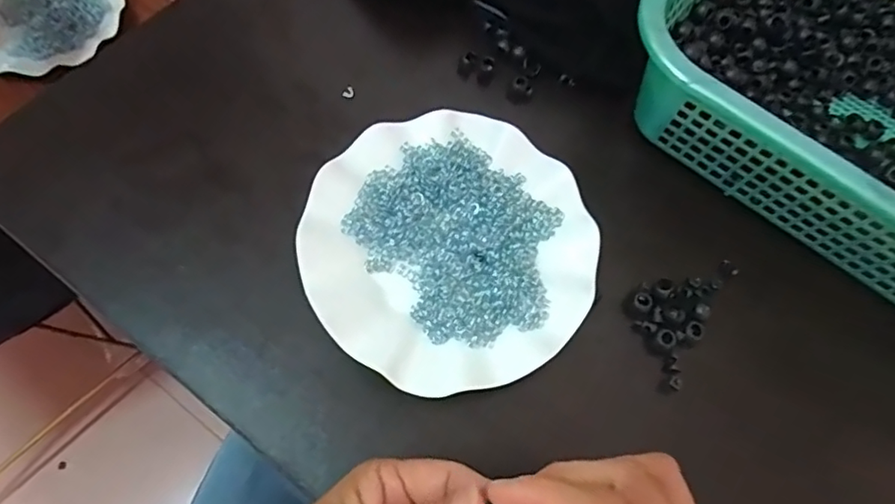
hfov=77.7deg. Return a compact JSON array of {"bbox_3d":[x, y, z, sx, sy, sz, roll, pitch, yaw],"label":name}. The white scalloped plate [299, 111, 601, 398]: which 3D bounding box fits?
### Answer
[{"bbox_3d":[0.003,-0.007,0.356,0.178,0.019,0.177,2,64,-4],"label":"white scalloped plate"}]

